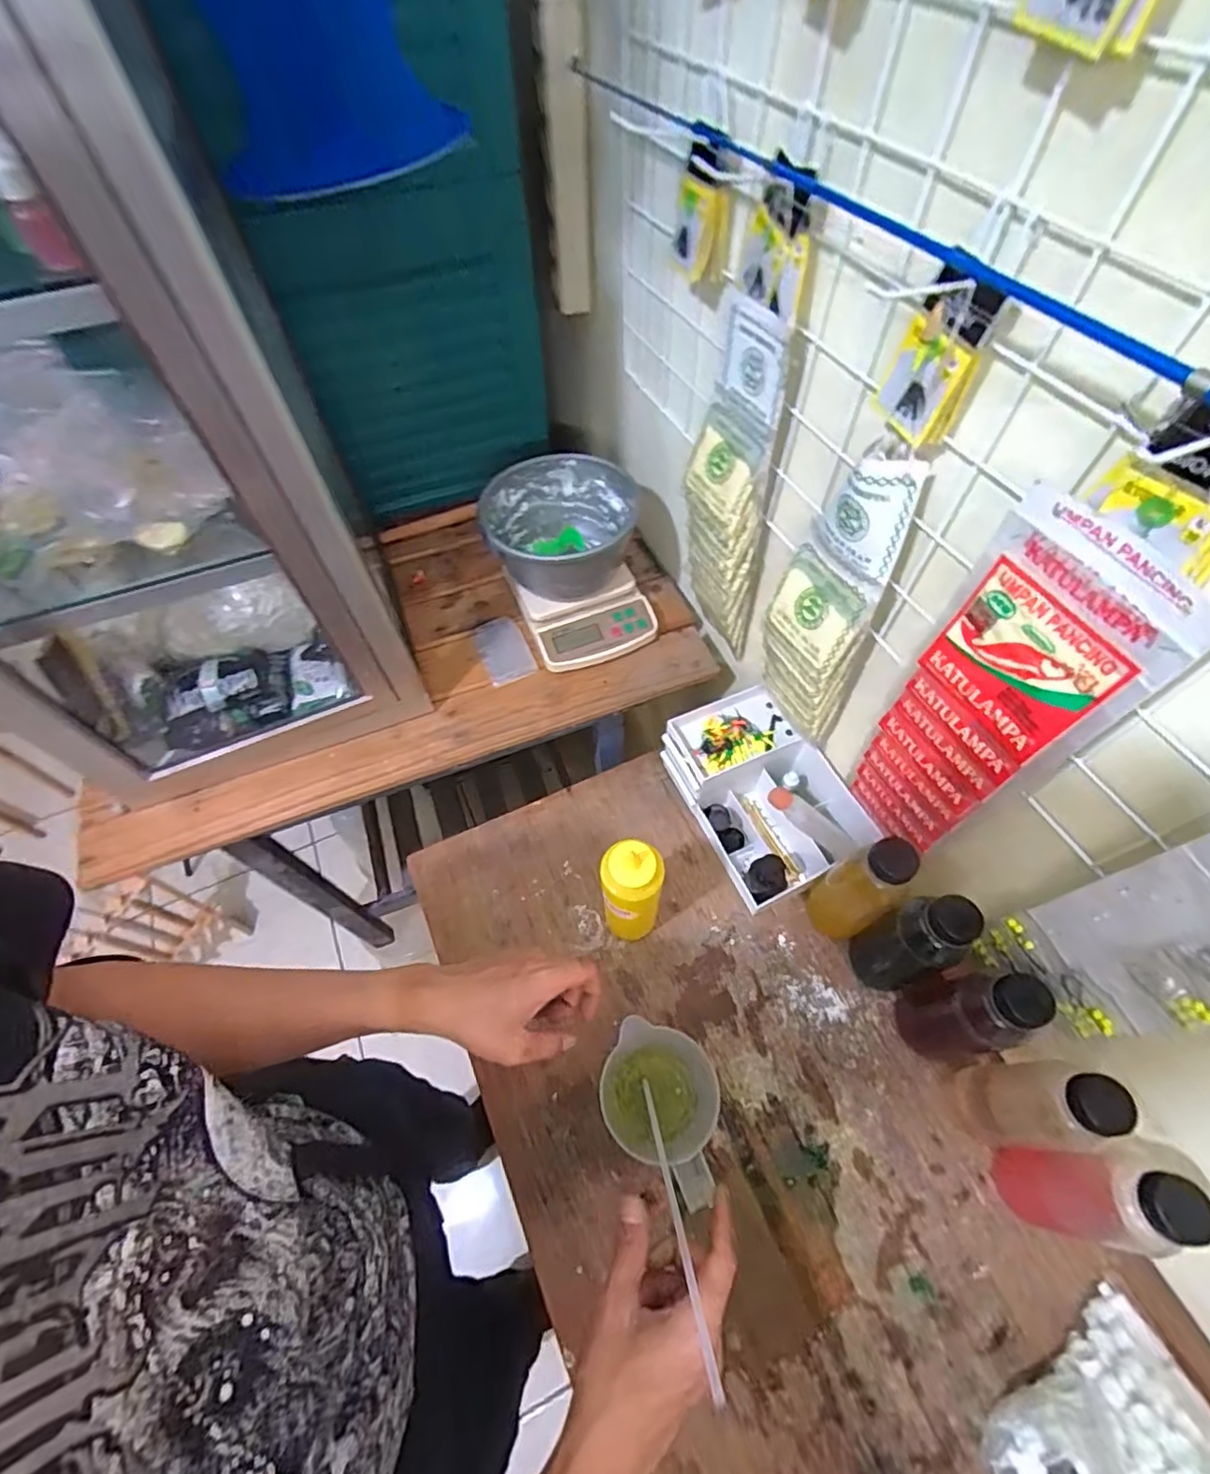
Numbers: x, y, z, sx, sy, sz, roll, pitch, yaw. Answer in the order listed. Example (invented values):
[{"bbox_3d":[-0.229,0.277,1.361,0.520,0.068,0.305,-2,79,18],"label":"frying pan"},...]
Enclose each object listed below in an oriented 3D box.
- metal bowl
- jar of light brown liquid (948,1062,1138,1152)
[{"bbox_3d":[-0.053,-0.255,0.766,0.186,0.106,0.177,-1,58,1],"label":"metal bowl"},{"bbox_3d":[0.357,0.316,0.513,0.054,0.184,0.061,-5,58,-1],"label":"jar of light brown liquid"}]

